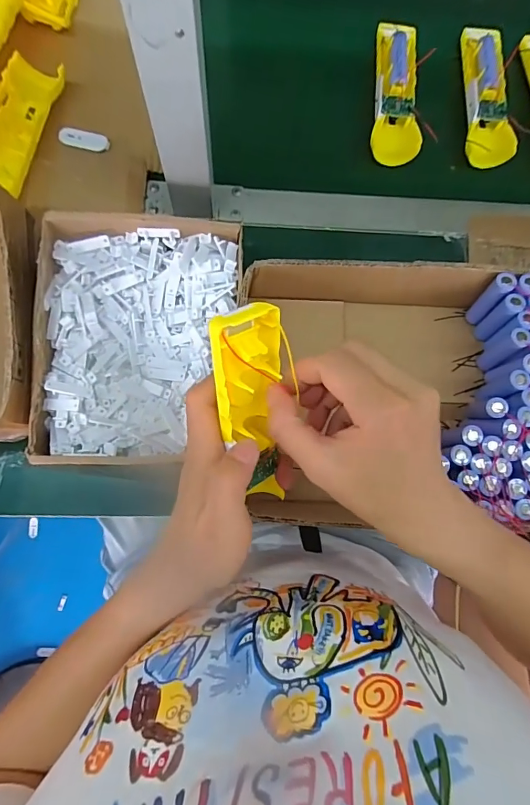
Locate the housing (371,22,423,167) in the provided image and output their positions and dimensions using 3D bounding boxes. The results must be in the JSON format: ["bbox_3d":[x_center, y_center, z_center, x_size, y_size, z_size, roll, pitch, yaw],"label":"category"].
[{"bbox_3d":[0.142,-0.336,0.449,0.047,0.026,0.158,4,83,-2],"label":"housing"}]

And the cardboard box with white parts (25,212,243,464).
[{"bbox_3d":[-0.108,-0.052,0.377,0.163,0.060,0.213,3,83,-2],"label":"cardboard box with white parts"}]

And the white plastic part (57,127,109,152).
[{"bbox_3d":[-0.187,-0.271,0.430,0.049,0.004,0.020,13,83,-1],"label":"white plastic part"}]

